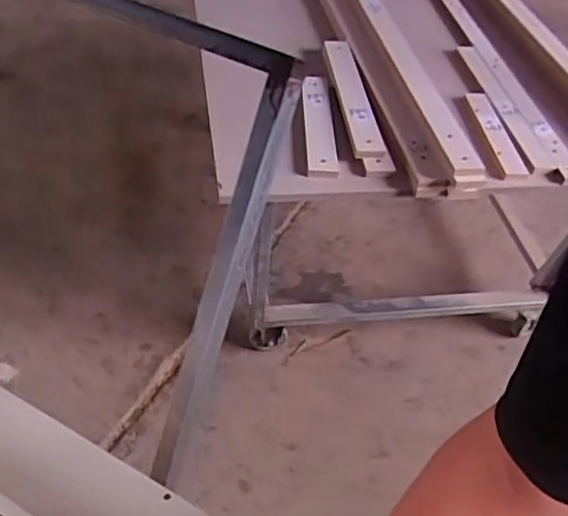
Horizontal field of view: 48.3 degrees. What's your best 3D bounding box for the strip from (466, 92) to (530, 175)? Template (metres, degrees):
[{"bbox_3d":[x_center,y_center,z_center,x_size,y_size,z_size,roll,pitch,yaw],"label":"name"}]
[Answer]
[{"bbox_3d":[0.457,-0.276,1.370,0.052,0.015,0.308,0,45,-7],"label":"strip"}]

